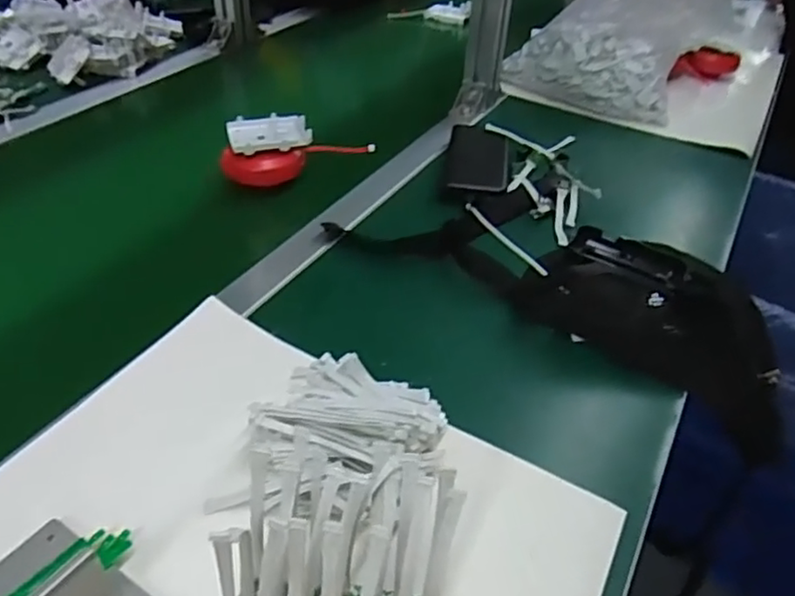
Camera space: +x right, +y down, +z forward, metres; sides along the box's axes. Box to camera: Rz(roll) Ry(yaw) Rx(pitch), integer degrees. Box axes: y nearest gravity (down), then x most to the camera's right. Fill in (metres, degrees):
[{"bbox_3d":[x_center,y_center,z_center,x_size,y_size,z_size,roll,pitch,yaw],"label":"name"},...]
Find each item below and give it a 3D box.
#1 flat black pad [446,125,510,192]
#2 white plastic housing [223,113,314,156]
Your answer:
[{"bbox_3d":[0.098,-0.170,0.786,0.072,0.006,0.156,6,39,3],"label":"flat black pad"},{"bbox_3d":[-0.145,-0.186,0.738,0.087,0.015,0.072,-12,42,-19],"label":"white plastic housing"}]

